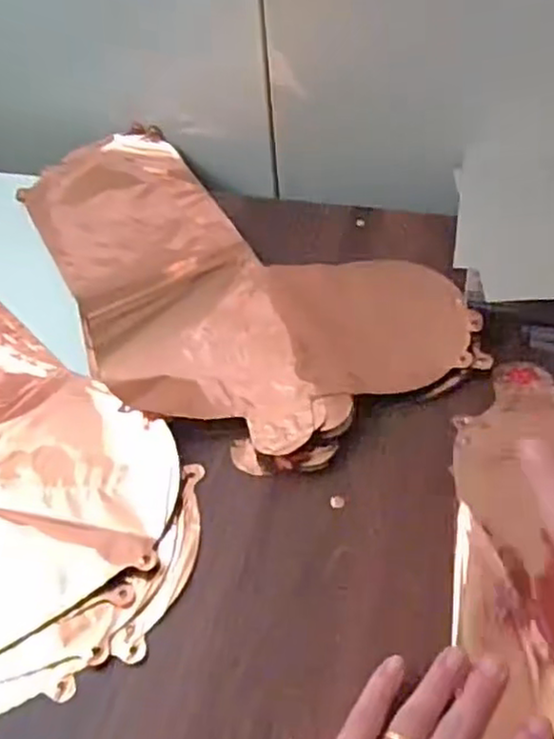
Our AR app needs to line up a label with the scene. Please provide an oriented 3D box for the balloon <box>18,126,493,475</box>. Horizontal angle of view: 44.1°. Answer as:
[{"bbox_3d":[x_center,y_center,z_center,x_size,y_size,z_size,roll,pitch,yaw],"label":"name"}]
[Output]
[{"bbox_3d":[-0.069,-0.078,0.557,0.427,0.022,0.227,35,59,30],"label":"balloon"}]

